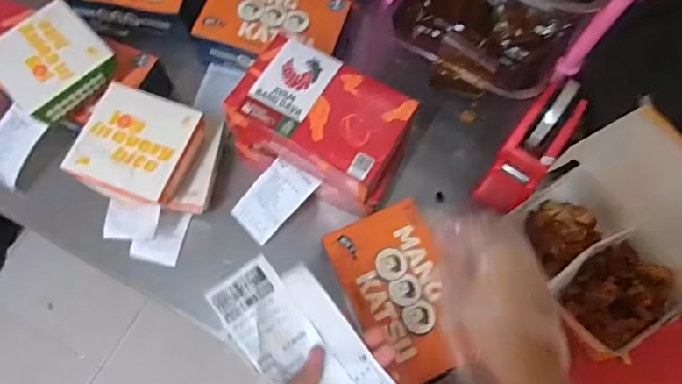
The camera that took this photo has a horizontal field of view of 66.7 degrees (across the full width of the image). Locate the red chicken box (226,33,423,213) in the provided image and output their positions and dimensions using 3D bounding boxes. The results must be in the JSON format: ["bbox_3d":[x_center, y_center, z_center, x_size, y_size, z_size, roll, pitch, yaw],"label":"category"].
[{"bbox_3d":[-0.019,-0.071,0.564,0.183,0.076,0.129,27,72,9],"label":"red chicken box"}]

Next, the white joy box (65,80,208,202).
[{"bbox_3d":[-0.215,-0.044,0.562,0.110,0.058,0.113,19,70,6],"label":"white joy box"}]

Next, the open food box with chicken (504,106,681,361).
[{"bbox_3d":[0.276,0.051,0.516,0.144,0.157,0.197,-29,73,-11],"label":"open food box with chicken"}]

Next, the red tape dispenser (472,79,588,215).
[{"bbox_3d":[0.220,-0.049,0.595,0.054,0.052,0.161,35,89,11],"label":"red tape dispenser"}]

